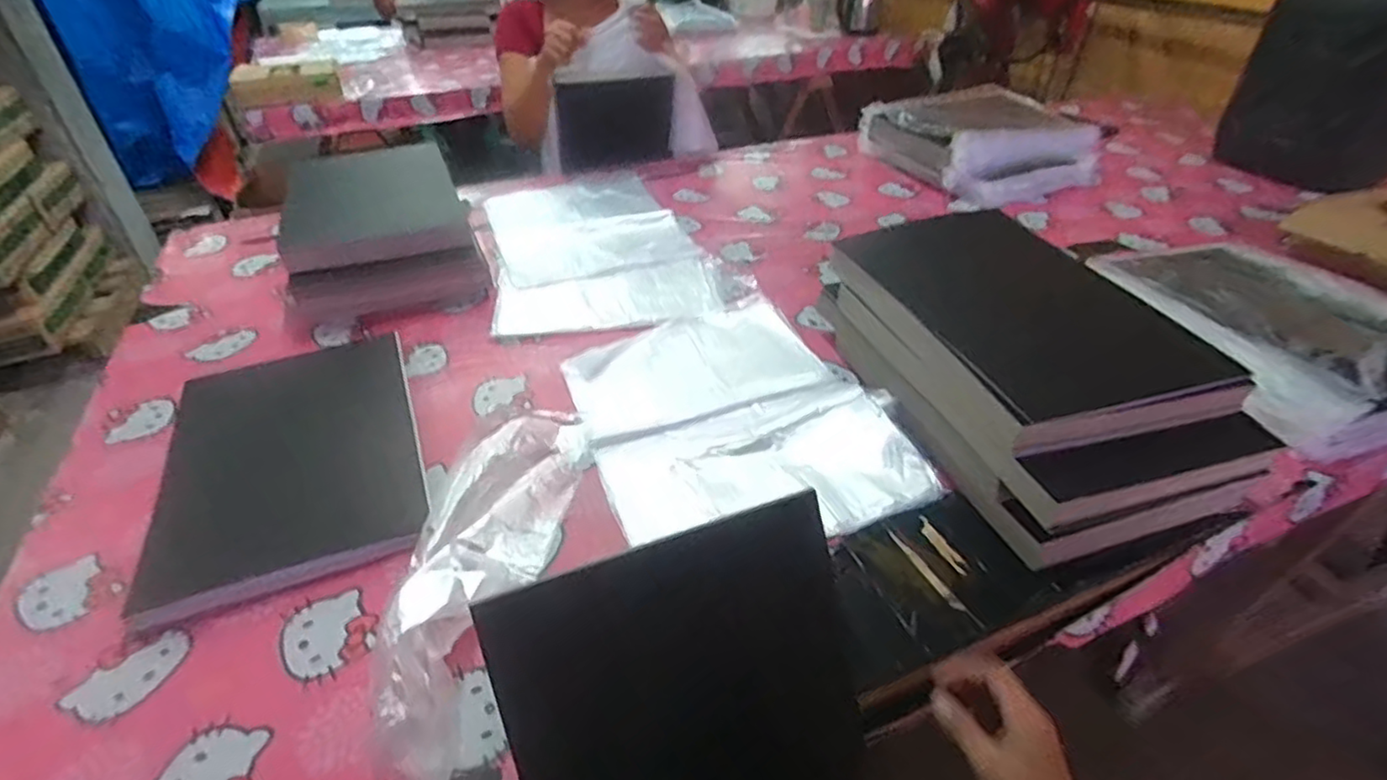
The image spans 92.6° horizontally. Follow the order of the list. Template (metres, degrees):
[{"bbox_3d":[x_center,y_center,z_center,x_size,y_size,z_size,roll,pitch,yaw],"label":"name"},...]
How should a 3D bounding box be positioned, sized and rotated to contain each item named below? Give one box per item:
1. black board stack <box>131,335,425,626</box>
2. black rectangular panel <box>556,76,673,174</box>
[{"bbox_3d":[-0.432,0.065,0.725,0.246,0.027,0.363,-15,40,-19],"label":"black board stack"},{"bbox_3d":[-0.164,-0.547,1.368,0.245,0.185,0.016,1,45,8],"label":"black rectangular panel"}]

